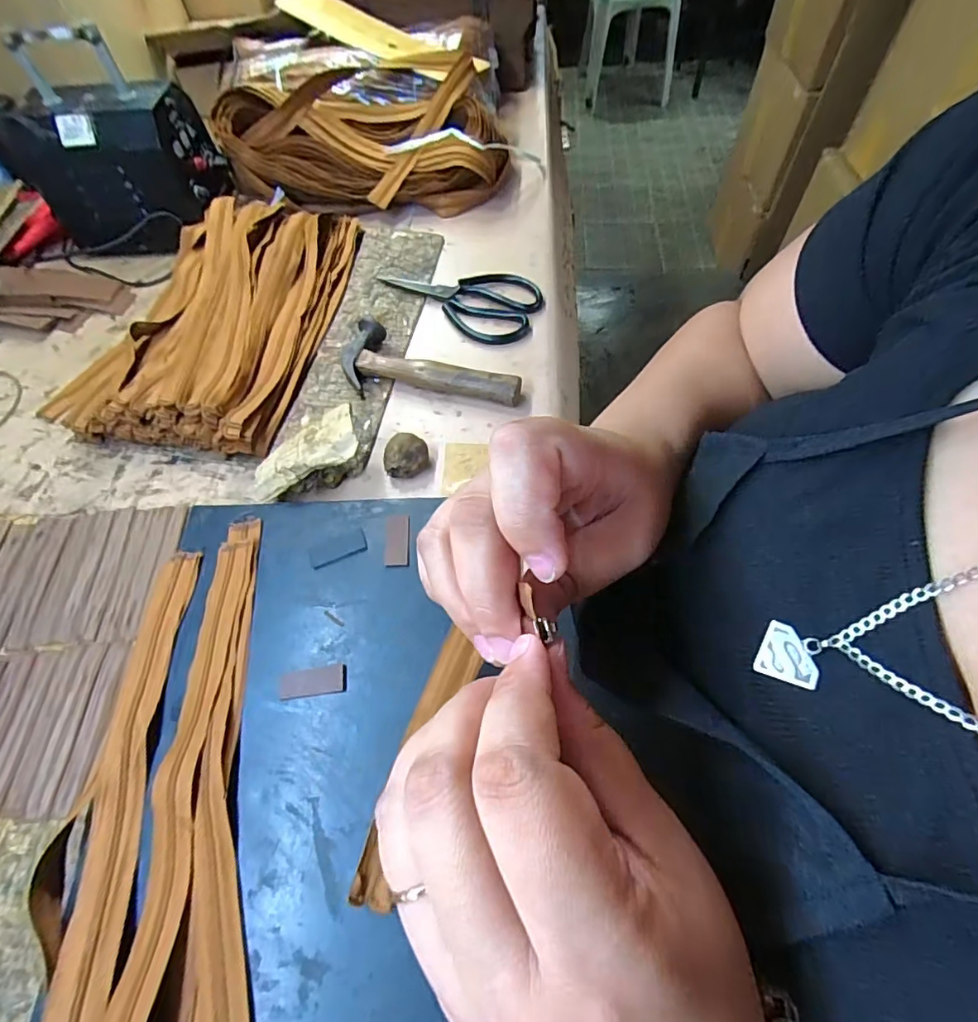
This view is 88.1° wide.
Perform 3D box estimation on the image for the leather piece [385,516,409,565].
[{"bbox_3d":[-0.081,0.025,0.445,0.020,0.004,0.047,-4,61,1],"label":"leather piece"}]

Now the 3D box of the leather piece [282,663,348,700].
[{"bbox_3d":[-0.136,0.132,0.391,0.050,0.004,0.021,-8,61,-1],"label":"leather piece"}]

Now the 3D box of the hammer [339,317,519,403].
[{"bbox_3d":[-0.059,-0.163,0.554,0.194,0.029,0.079,9,62,9],"label":"hammer"}]

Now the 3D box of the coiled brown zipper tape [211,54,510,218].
[{"bbox_3d":[-0.170,-0.526,0.715,0.383,0.109,0.179,1,61,4],"label":"coiled brown zipper tape"}]

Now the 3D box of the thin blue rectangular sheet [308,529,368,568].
[{"bbox_3d":[-0.134,0.033,0.446,0.049,0.004,0.021,-21,62,-8],"label":"thin blue rectangular sheet"}]

